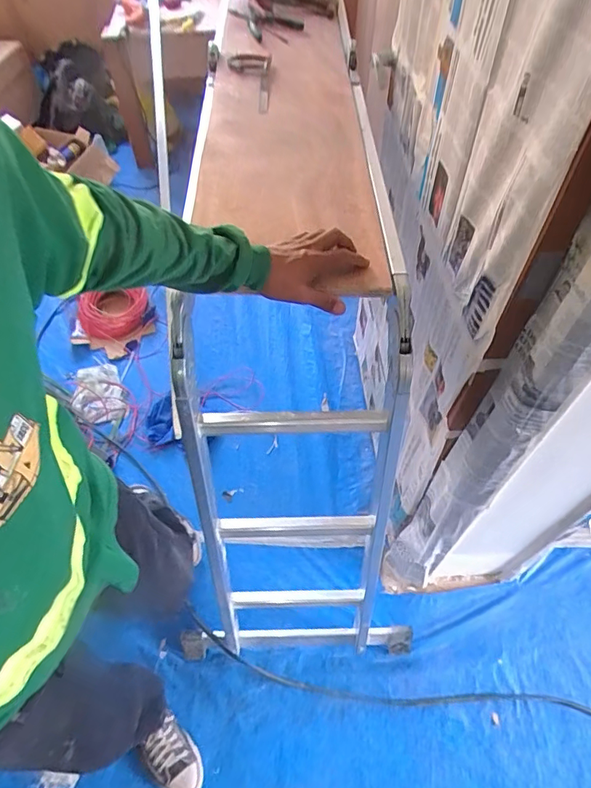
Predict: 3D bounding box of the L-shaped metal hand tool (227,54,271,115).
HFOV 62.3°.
[{"bbox_3d":[-0.110,-0.727,1.129,0.102,0.022,0.308,-2,54,2],"label":"L-shaped metal hand tool"}]

